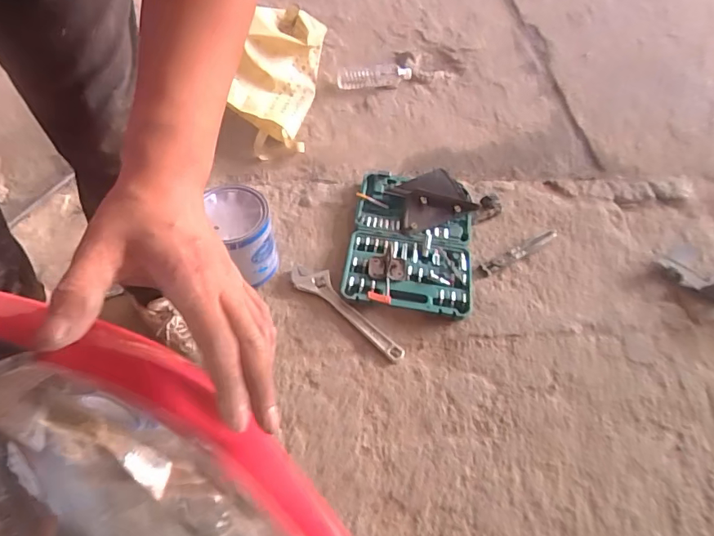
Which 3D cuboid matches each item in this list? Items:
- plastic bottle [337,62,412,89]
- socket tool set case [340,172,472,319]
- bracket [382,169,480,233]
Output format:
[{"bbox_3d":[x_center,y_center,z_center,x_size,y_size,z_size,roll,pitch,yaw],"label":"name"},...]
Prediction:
[{"bbox_3d":[0.050,-0.590,1.469,0.235,0.060,0.072,-5,55,-8],"label":"plastic bottle"},{"bbox_3d":[0.125,-0.073,1.087,0.275,0.039,0.388,8,54,1],"label":"socket tool set case"},{"bbox_3d":[0.180,-0.162,1.123,0.201,0.044,0.147,-15,57,-15],"label":"bracket"}]

